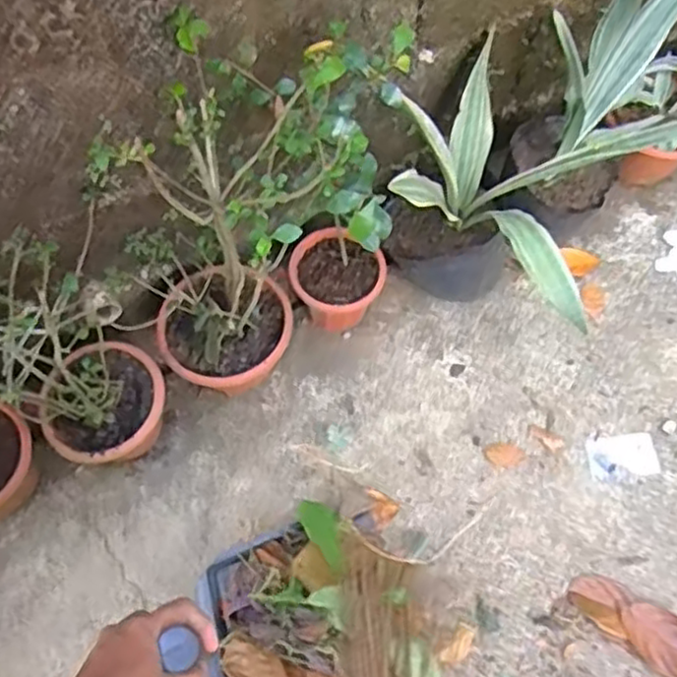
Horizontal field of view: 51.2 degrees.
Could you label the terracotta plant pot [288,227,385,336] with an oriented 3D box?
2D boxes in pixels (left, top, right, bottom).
[{"bbox_3d":[-0.004,-0.091,1.172,0.153,0.146,0.131,19,71,9],"label":"terracotta plant pot"}]

